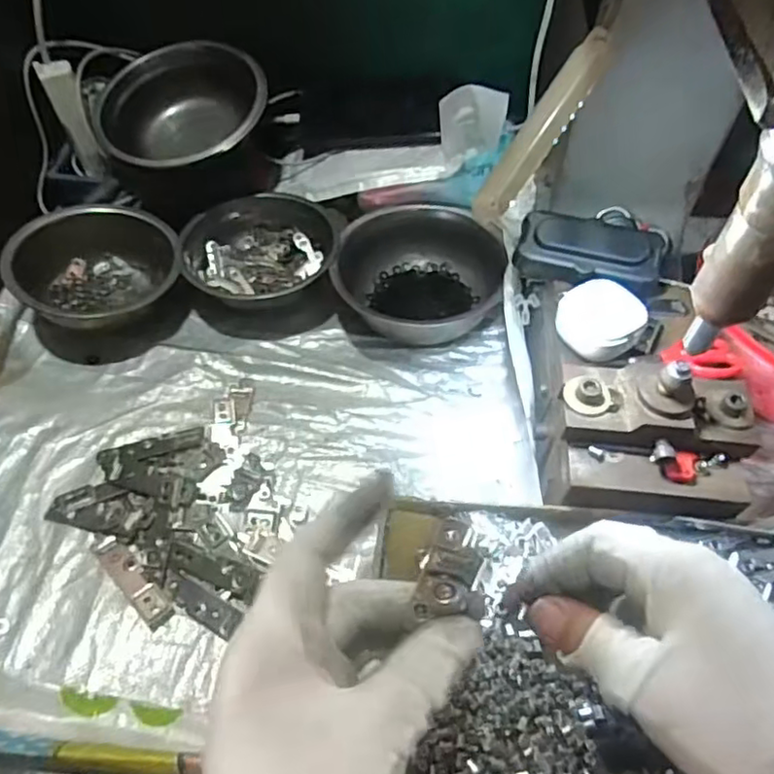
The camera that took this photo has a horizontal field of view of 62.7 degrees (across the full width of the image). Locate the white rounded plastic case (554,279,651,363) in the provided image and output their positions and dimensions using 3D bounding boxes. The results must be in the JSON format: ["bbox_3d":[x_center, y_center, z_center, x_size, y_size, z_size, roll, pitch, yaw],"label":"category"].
[{"bbox_3d":[0.150,-0.048,0.447,0.049,0.026,0.054,-23,59,-16],"label":"white rounded plastic case"}]

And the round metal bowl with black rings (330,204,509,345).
[{"bbox_3d":[0.033,-0.118,0.608,0.155,0.056,0.171,8,55,4],"label":"round metal bowl with black rings"}]

